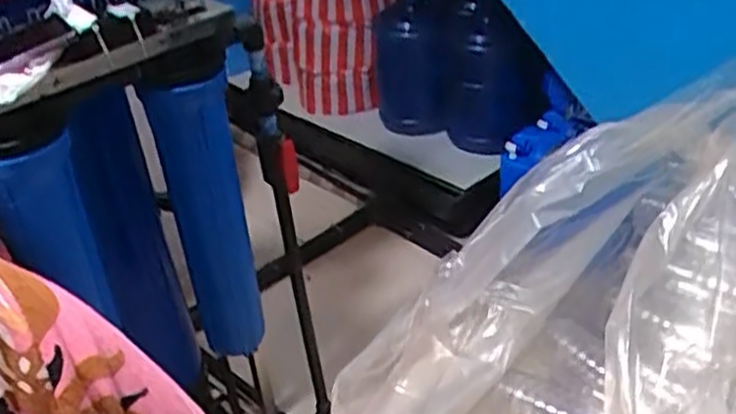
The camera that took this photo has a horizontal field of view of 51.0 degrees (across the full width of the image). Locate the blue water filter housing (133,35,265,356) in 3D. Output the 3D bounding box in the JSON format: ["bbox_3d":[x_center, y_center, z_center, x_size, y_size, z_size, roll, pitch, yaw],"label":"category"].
[{"bbox_3d":[-0.247,0.000,1.216,0.124,0.491,0.125,-12,34,-11],"label":"blue water filter housing"}]

